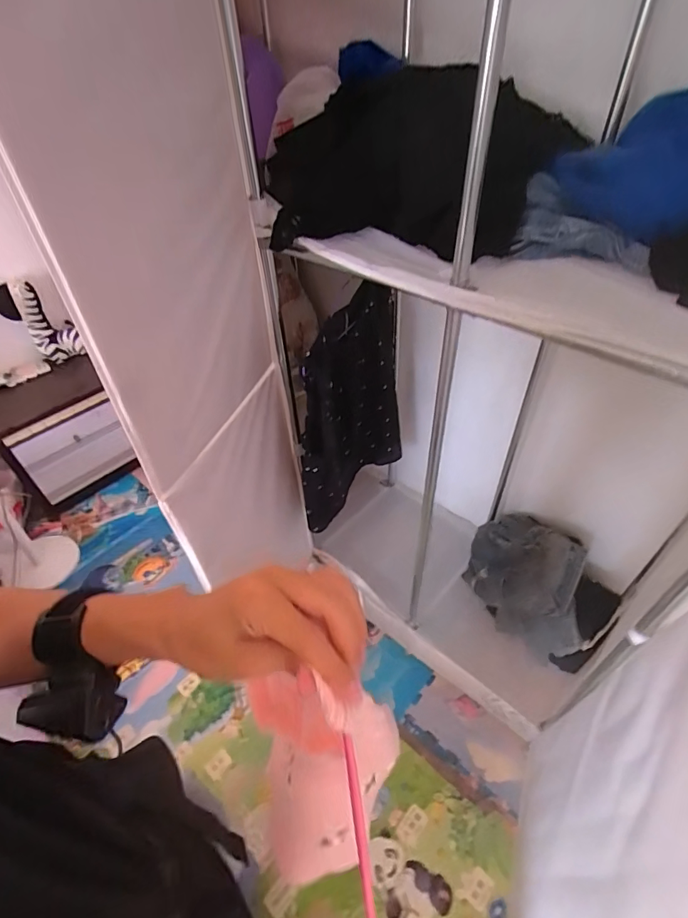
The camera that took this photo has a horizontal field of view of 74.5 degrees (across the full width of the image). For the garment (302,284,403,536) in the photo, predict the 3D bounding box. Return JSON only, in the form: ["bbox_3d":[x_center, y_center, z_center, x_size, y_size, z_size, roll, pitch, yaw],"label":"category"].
[{"bbox_3d":[0.018,-0.116,1.139,0.092,0.519,0.375,28,52,28],"label":"garment"}]

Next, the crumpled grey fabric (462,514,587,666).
[{"bbox_3d":[0.502,0.334,1.250,0.347,0.319,0.080,24,8,37],"label":"crumpled grey fabric"}]

